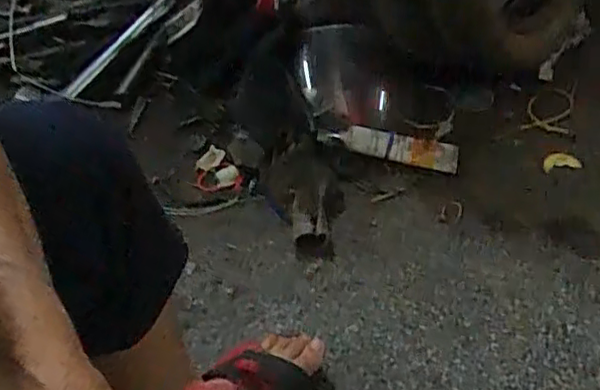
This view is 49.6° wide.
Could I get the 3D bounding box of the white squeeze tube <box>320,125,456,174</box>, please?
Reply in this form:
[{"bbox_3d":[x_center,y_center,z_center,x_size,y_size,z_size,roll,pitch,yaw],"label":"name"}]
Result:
[{"bbox_3d":[0.126,-0.071,0.922,0.195,0.027,0.037,11,47,14],"label":"white squeeze tube"}]

